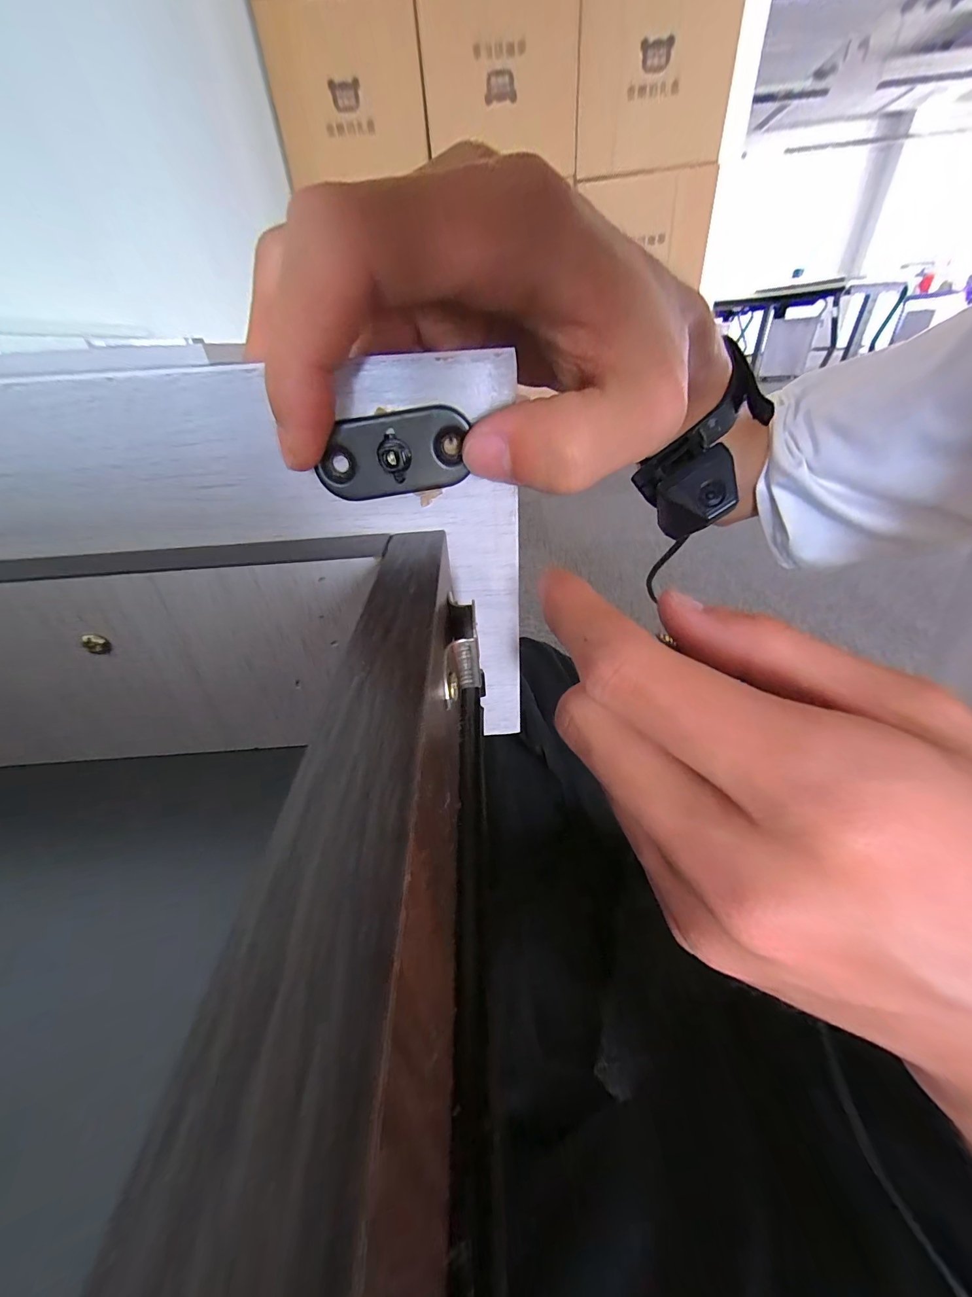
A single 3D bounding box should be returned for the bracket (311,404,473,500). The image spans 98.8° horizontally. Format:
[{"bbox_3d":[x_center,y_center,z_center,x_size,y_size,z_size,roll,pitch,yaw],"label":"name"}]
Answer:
[{"bbox_3d":[-0.025,-0.051,0.109,0.038,0.019,0.004,-5,36,0],"label":"bracket"}]

